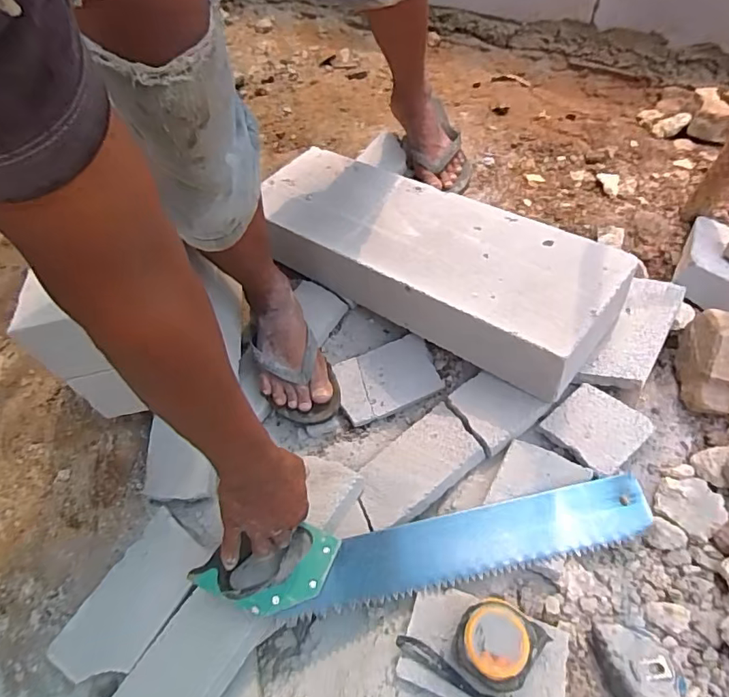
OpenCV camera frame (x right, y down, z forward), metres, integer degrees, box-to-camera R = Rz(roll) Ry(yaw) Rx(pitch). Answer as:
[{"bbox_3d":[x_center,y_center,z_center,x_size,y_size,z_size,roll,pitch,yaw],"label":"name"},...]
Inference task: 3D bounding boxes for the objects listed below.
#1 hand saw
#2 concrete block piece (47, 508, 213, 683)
[{"bbox_3d":[0.073,0.232,0.580,0.507,0.026,0.080,-11,61,-3],"label":"hand saw"},{"bbox_3d":[-0.284,0.314,0.631,0.097,0.049,0.189,27,65,16],"label":"concrete block piece"}]

